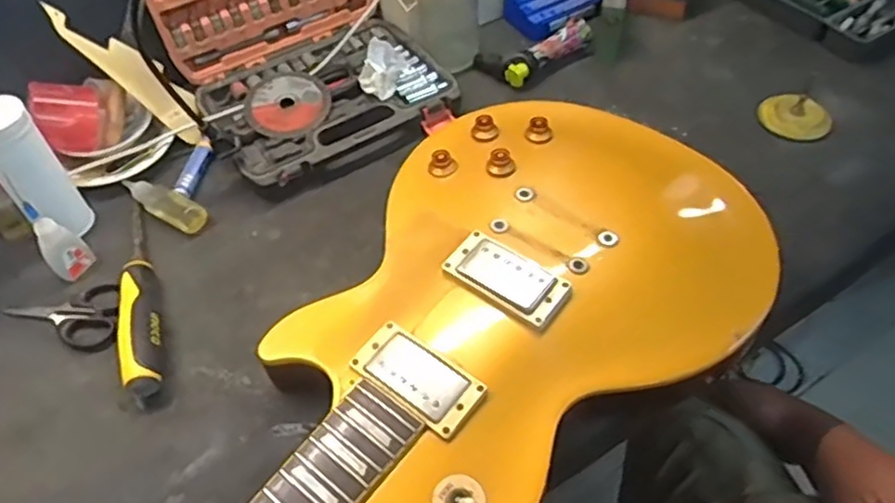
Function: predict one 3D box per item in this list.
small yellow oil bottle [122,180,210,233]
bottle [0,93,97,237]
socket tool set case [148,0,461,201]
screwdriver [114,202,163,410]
[{"bbox_3d":[-0.277,-0.045,0.651,0.102,0.023,0.031,25,57,22],"label":"small yellow oil bottle"},{"bbox_3d":[-0.366,-0.068,0.586,0.052,0.130,0.048,-2,51,2],"label":"bottle"},{"bbox_3d":[-0.145,-0.225,0.668,0.259,0.219,0.216,-29,55,-19],"label":"socket tool set case"},{"bbox_3d":[-0.268,0.035,0.575,0.033,0.040,0.207,-19,52,-12],"label":"screwdriver"}]

